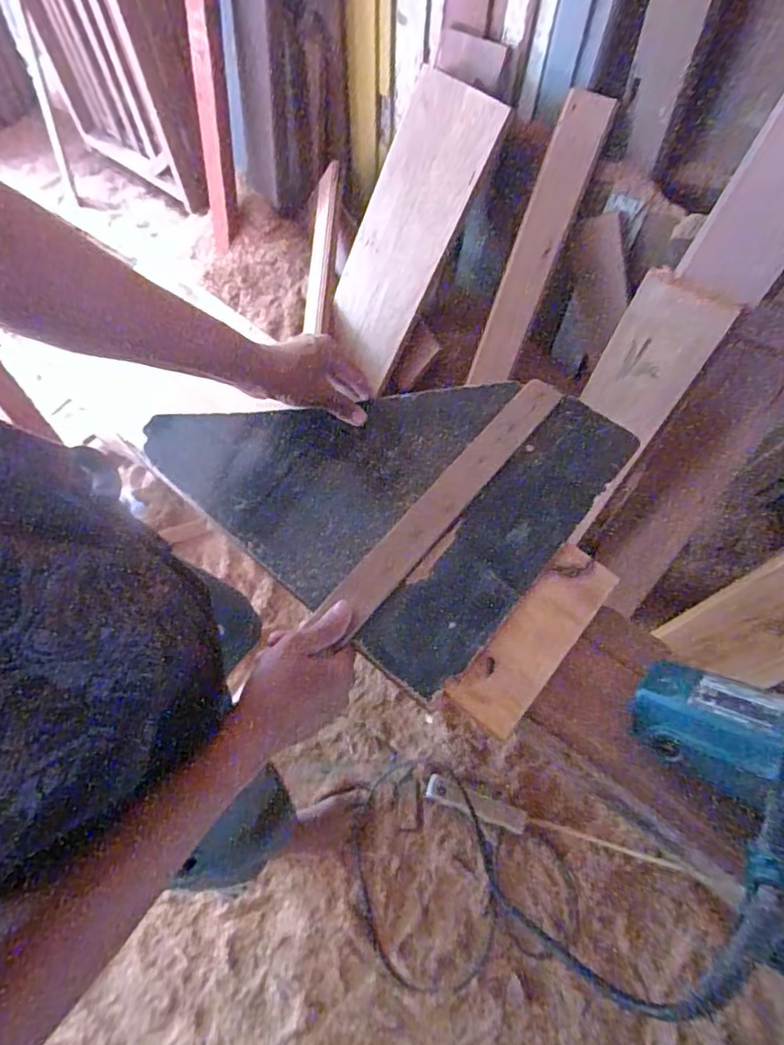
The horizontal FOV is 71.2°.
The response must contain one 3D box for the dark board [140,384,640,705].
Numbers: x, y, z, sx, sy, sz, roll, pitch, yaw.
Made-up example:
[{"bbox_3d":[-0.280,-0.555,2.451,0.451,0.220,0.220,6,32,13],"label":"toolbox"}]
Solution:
[{"bbox_3d":[-0.005,-0.073,0.574,0.390,0.025,0.343,38,69,16],"label":"dark board"}]

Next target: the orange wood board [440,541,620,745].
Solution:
[{"bbox_3d":[0.133,0.102,0.495,0.063,0.018,0.185,41,71,15],"label":"orange wood board"}]

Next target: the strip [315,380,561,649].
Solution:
[{"bbox_3d":[0.060,-0.030,0.554,0.044,0.011,0.329,37,72,16],"label":"strip"}]

